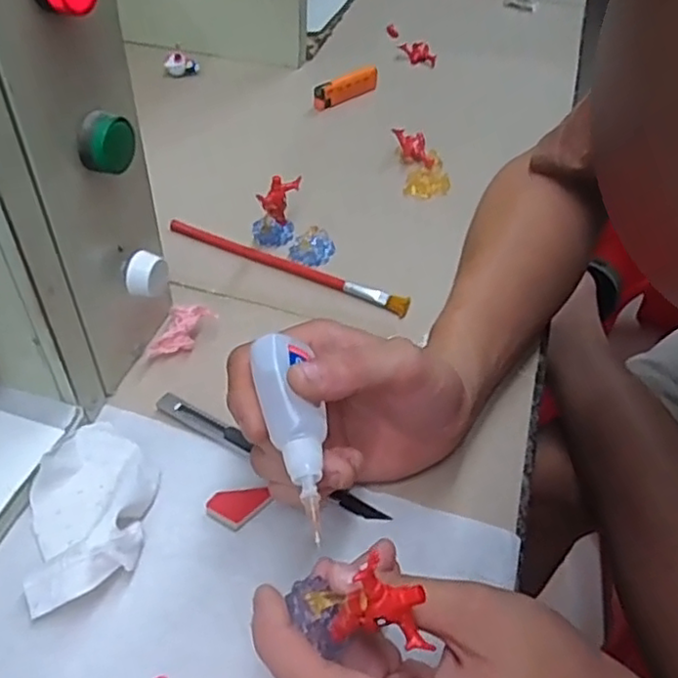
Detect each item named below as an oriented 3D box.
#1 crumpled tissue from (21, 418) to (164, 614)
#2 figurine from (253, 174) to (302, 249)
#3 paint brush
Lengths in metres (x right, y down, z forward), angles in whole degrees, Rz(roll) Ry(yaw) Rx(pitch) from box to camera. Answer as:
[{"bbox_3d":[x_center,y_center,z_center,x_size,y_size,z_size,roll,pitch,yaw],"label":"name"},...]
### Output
[{"bbox_3d":[-0.128,0.082,0.332,0.061,0.027,0.101,2,46,0],"label":"crumpled tissue"},{"bbox_3d":[-0.047,-0.099,0.503,0.038,0.044,0.031,-4,46,-6],"label":"figurine"},{"bbox_3d":[-0.040,-0.056,0.489,0.196,0.007,0.013,20,48,16],"label":"paint brush"}]

